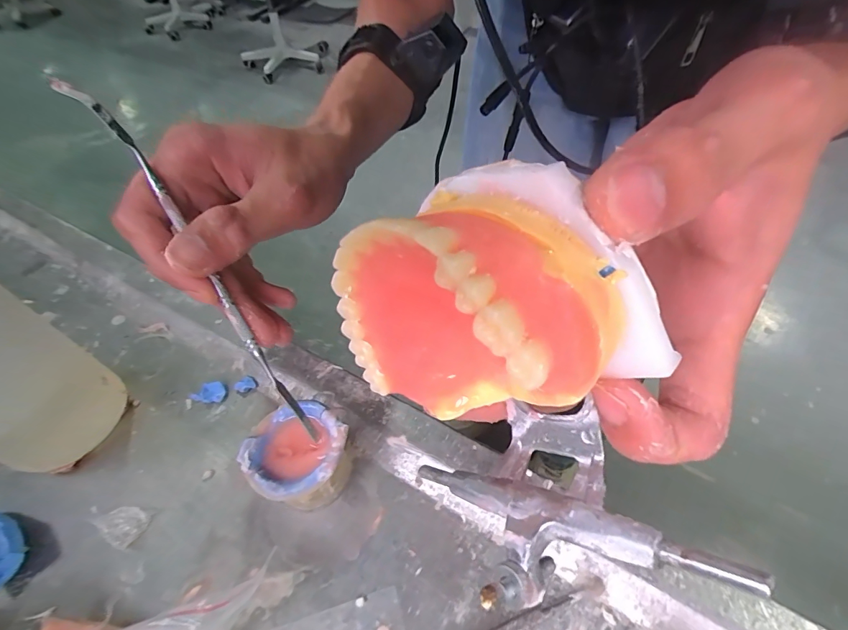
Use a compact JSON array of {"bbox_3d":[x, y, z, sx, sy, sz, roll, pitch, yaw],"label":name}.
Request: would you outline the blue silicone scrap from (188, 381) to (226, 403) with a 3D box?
[{"bbox_3d":[-0.129,0.046,0.247,0.020,0.006,0.012,5,54,9],"label":"blue silicone scrap"}]

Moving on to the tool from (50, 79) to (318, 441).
[{"bbox_3d":[-0.098,-0.018,0.179,0.012,0.008,0.180,-33,100,-19],"label":"tool"}]

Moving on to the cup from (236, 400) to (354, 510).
[{"bbox_3d":[-0.056,0.072,0.201,0.053,0.035,0.044,32,62,25],"label":"cup"}]

